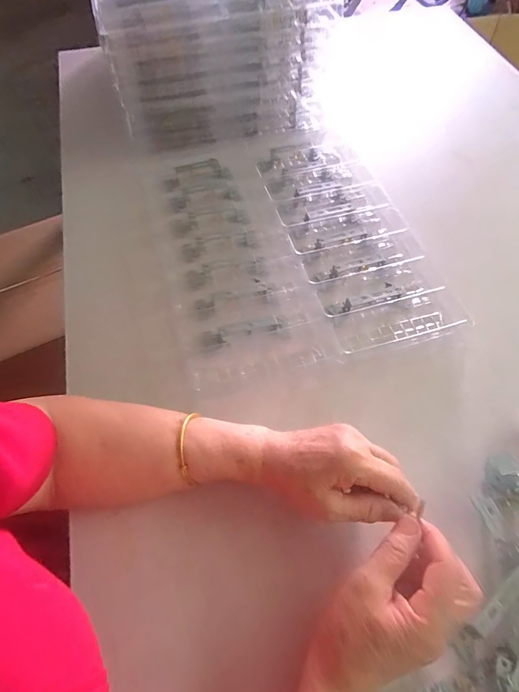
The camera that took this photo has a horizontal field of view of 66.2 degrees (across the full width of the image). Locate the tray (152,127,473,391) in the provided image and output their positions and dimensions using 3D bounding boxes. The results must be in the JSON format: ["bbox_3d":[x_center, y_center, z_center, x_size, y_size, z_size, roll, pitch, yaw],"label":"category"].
[{"bbox_3d":[0.038,-0.171,0.575,0.340,0.026,0.436,-13,59,-8],"label":"tray"}]

